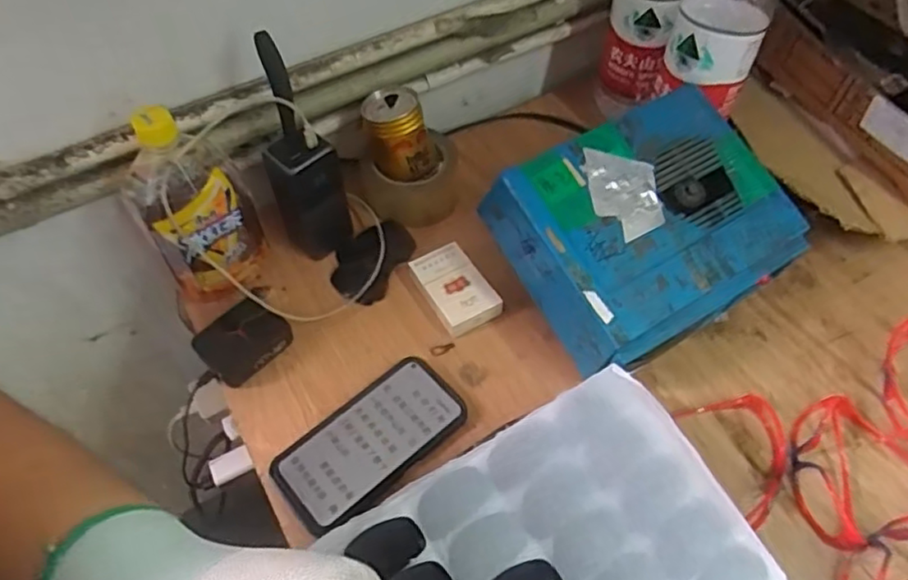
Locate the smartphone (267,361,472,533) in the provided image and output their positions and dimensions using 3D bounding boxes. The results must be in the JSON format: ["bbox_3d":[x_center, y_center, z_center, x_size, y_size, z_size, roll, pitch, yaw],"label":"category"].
[{"bbox_3d":[-0.070,0.128,0.551,0.161,0.013,0.084,-35,62,-22],"label":"smartphone"}]

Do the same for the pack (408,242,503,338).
[{"bbox_3d":[0.000,0.000,0.640,0.057,0.028,0.090,-25,58,-16],"label":"pack"}]

